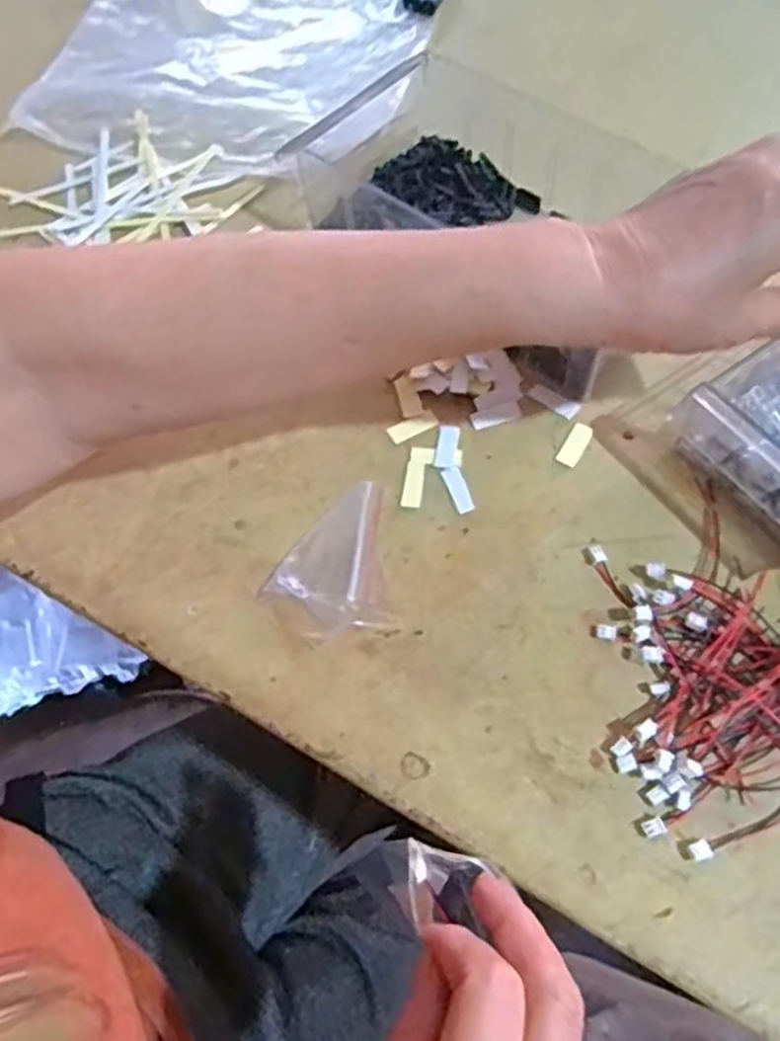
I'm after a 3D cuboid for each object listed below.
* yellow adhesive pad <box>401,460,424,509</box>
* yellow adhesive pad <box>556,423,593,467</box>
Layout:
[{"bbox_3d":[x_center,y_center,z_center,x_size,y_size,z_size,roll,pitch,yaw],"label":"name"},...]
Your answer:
[{"bbox_3d":[0.013,-0.020,0.398,0.011,0.004,0.029,7,63,7],"label":"yellow adhesive pad"},{"bbox_3d":[0.100,-0.042,0.402,0.012,0.004,0.028,28,67,17],"label":"yellow adhesive pad"}]

